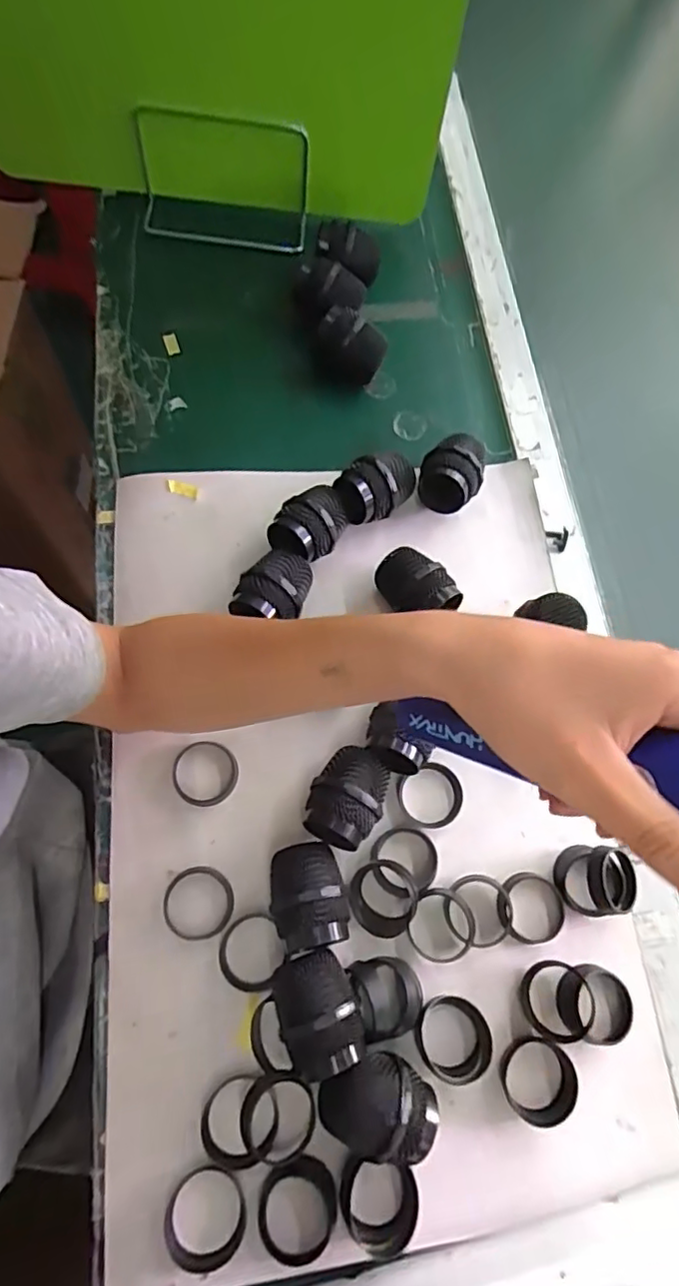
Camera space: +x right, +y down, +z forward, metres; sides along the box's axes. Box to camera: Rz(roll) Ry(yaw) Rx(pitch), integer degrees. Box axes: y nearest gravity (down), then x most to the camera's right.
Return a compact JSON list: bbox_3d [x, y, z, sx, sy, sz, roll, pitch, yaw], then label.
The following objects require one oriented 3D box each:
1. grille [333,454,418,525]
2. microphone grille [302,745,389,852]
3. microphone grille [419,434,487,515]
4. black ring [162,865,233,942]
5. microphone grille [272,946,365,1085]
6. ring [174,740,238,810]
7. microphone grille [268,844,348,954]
[{"bbox_3d":[0.030,-0.119,0.466,0.065,0.050,0.043,-28,75,-13],"label":"grille"},{"bbox_3d":[0.006,0.101,0.390,0.046,0.044,0.061,35,72,8],"label":"microphone grille"},{"bbox_3d":[0.091,-0.135,0.476,0.047,0.046,0.062,27,71,5],"label":"microphone grille"},{"bbox_3d":[-0.090,0.166,0.382,0.044,0.005,0.042,2,71,-5],"label":"black ring"},{"bbox_3d":[-0.013,0.211,0.347,0.044,0.047,0.058,-20,75,-12],"label":"microphone grille"},{"bbox_3d":[-0.092,0.090,0.411,0.043,0.012,0.043,2,71,-5],"label":"ring"},{"bbox_3d":[-0.019,0.156,0.370,0.045,0.046,0.060,-9,72,-7],"label":"microphone grille"}]

